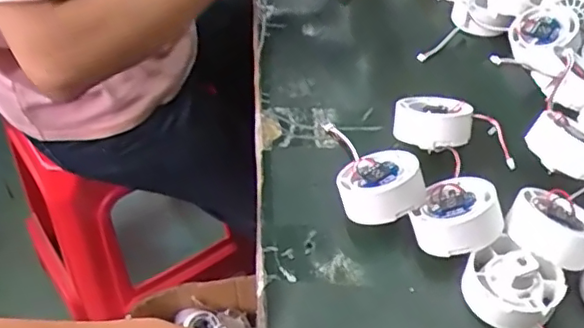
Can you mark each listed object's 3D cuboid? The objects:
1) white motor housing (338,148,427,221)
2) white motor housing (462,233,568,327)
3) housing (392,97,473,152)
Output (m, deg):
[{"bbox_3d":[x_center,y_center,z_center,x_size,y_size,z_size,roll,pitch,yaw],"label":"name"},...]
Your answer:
[{"bbox_3d":[0.059,0.015,0.404,0.053,0.025,0.053,-14,29,8],"label":"white motor housing"},{"bbox_3d":[0.129,0.070,0.360,0.052,0.028,0.050,32,55,28],"label":"white motor housing"},{"bbox_3d":[0.105,-0.032,0.449,0.054,0.030,0.048,24,52,22],"label":"housing"}]

